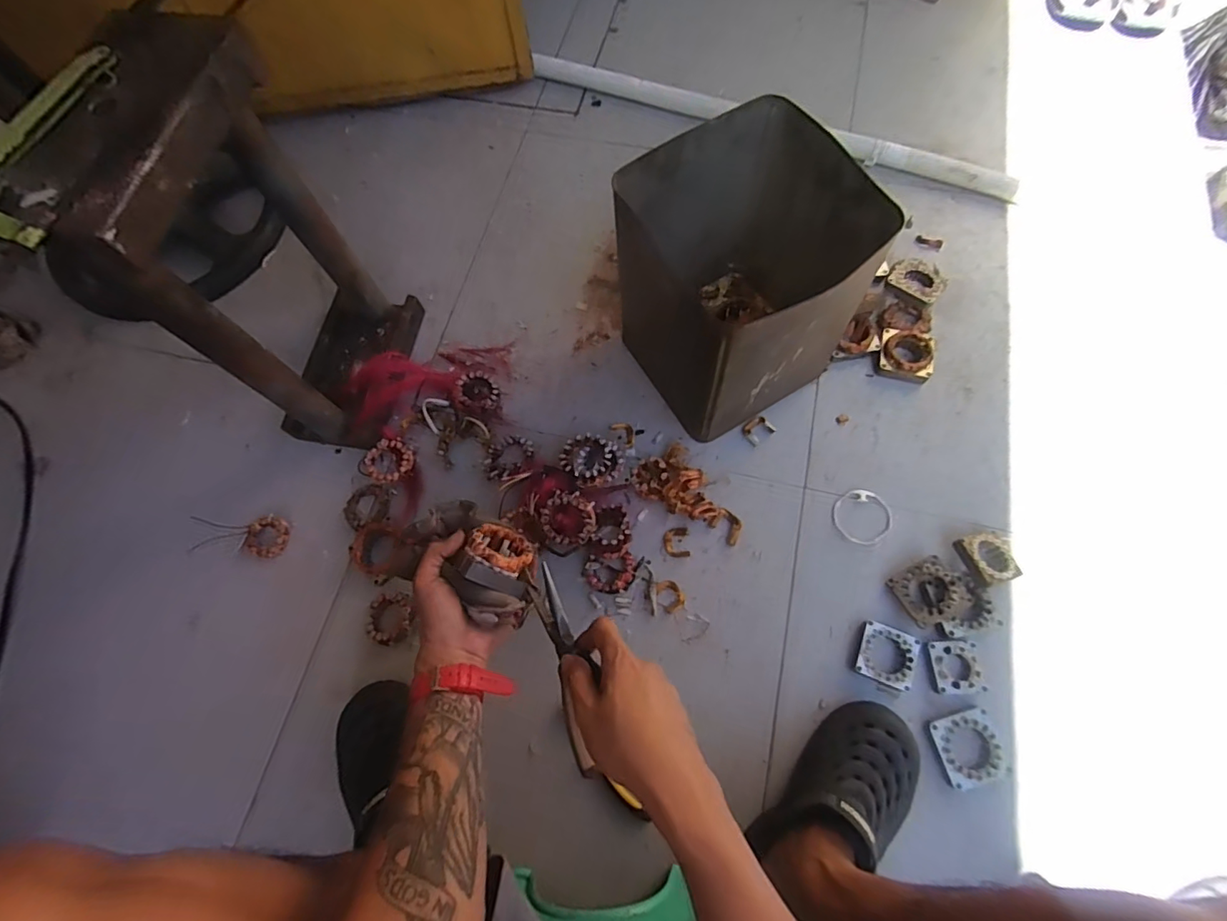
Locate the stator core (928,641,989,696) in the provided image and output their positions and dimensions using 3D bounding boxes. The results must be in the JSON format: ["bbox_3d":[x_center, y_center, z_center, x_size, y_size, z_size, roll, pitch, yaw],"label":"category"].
[{"bbox_3d":[0.421,0.253,0.651,0.057,0.009,0.059,-1,69,2],"label":"stator core"}]

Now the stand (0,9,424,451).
[{"bbox_3d":[-0.397,-0.210,0.631,0.132,0.443,0.246,14,71,8],"label":"stand"}]

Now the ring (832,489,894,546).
[{"bbox_3d":[0.344,0.077,0.730,0.078,0.006,0.076,-1,69,2],"label":"ring"}]

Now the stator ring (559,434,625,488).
[{"bbox_3d":[-0.030,0.001,0.719,0.083,0.037,0.072,12,72,7],"label":"stator ring"}]

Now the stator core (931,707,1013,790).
[{"bbox_3d":[0.419,0.336,0.622,0.074,0.014,0.075,-15,69,-3],"label":"stator core"}]

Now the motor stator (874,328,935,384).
[{"bbox_3d":[0.440,-0.157,0.797,0.081,0.025,0.074,17,71,9],"label":"motor stator"}]

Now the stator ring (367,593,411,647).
[{"bbox_3d":[-0.292,0.206,0.693,0.058,0.013,0.064,-7,69,0],"label":"stator ring"}]

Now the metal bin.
[{"bbox_3d":[0.156,-0.222,0.690,0.246,0.293,0.262,-31,71,-9],"label":"metal bin"}]

